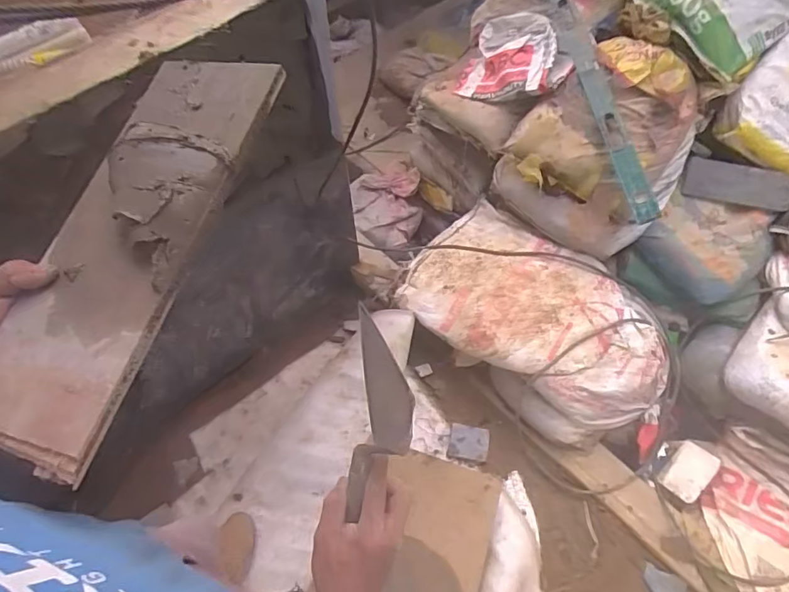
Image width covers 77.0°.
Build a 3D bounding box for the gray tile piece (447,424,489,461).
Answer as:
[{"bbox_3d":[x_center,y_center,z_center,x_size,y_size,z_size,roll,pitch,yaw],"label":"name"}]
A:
[{"bbox_3d":[0.221,0.436,1.474,0.116,0.015,0.102,7,60,5],"label":"gray tile piece"}]

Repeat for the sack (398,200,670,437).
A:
[{"bbox_3d":[0.425,0.065,1.544,0.797,0.244,0.463,37,66,20],"label":"sack"}]

